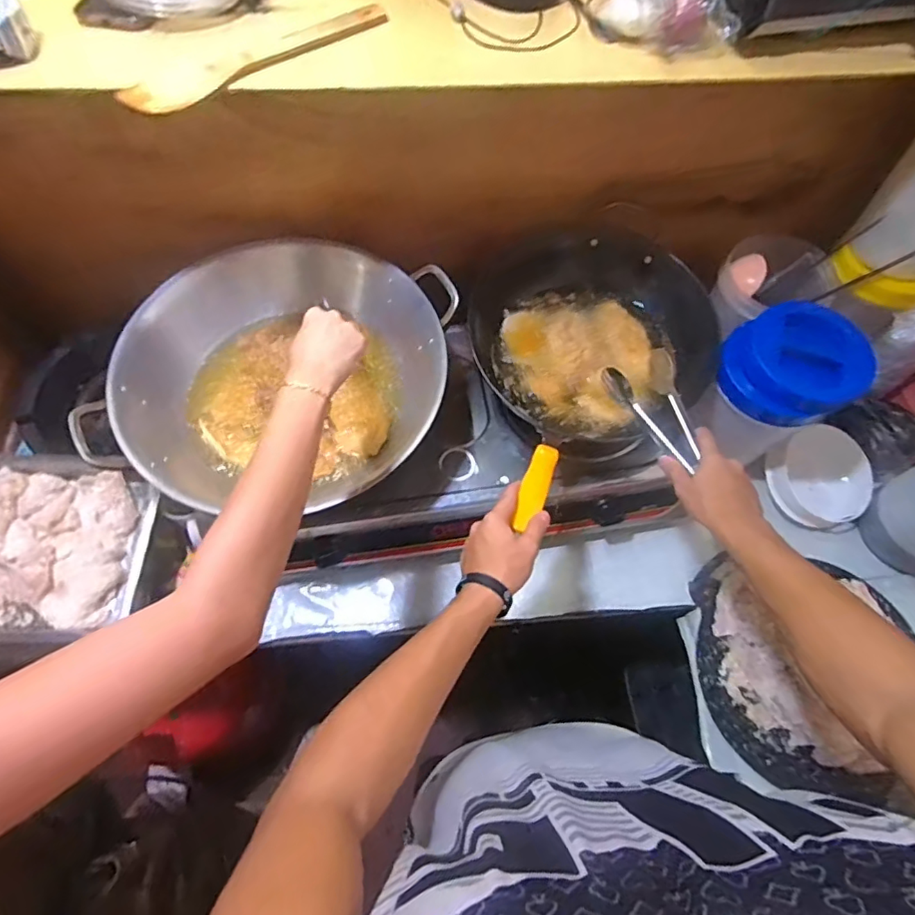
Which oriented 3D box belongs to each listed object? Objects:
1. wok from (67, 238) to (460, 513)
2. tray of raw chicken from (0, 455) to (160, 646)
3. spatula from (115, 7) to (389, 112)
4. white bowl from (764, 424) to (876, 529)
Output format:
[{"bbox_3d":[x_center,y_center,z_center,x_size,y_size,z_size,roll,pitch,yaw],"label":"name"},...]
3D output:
[{"bbox_3d":[-0.209,-0.104,0.731,0.448,0.157,0.338,-33,70,-16],"label":"wok"},{"bbox_3d":[-0.581,0.117,0.742,0.288,0.054,0.253,1,64,-2],"label":"tray of raw chicken"},{"bbox_3d":[-0.197,-0.407,0.549,0.282,0.015,0.059,-36,71,-17],"label":"spatula"},{"bbox_3d":[0.566,0.034,0.868,0.145,0.071,0.148,1,64,-2],"label":"white bowl"}]

